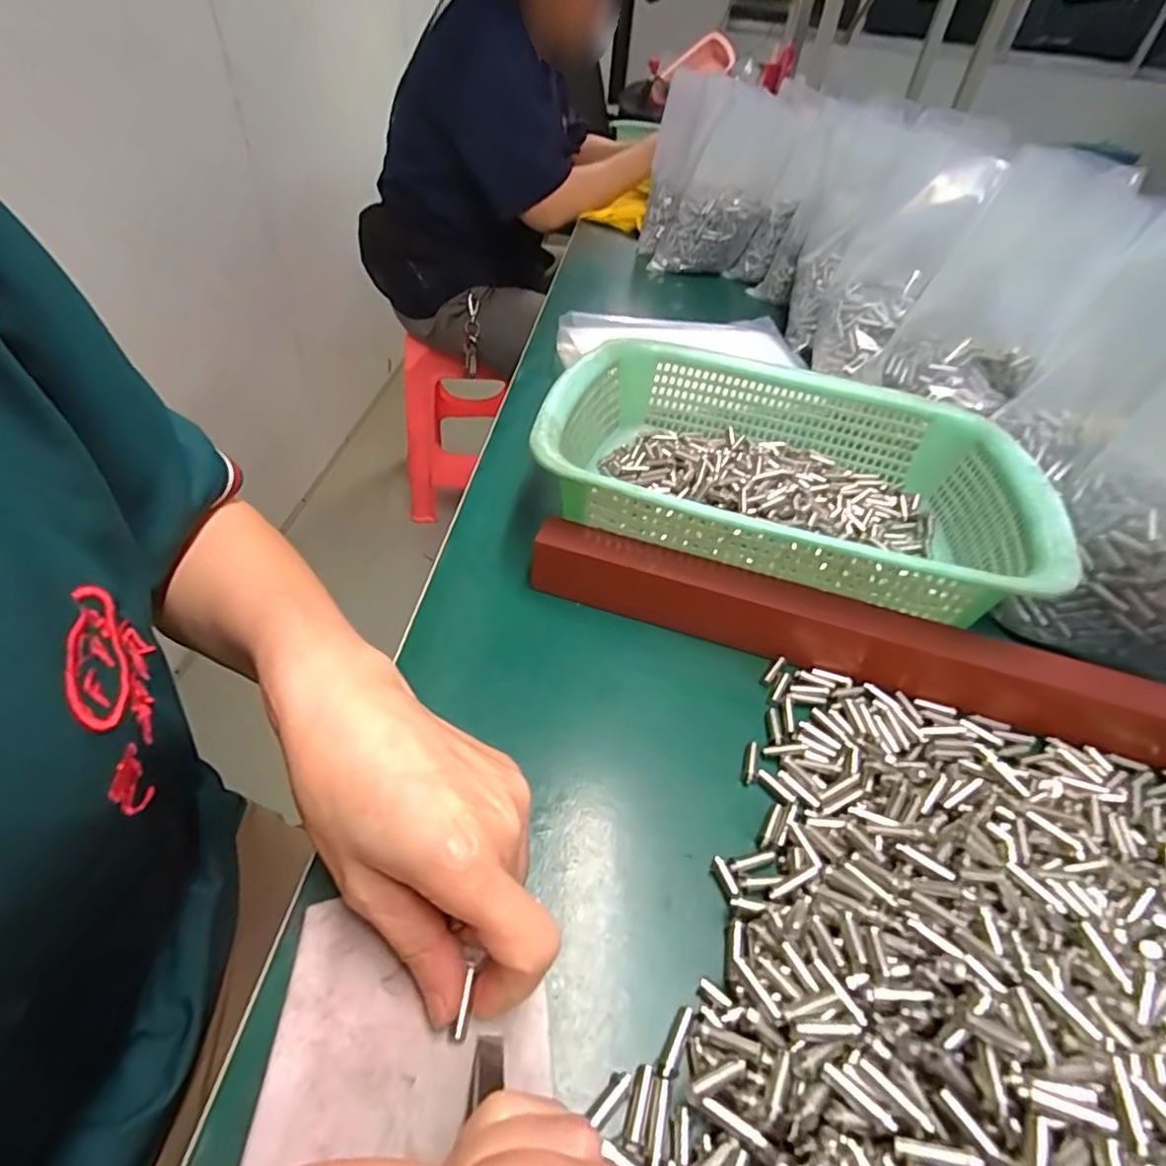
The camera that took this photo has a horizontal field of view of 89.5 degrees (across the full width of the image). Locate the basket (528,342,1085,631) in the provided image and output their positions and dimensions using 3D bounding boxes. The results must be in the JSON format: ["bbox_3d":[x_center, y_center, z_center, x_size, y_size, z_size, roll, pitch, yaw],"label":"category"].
[{"bbox_3d":[0.129,-0.073,0.389,0.284,0.072,0.218,13,44,7],"label":"basket"}]

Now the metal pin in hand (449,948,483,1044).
[{"bbox_3d":[-0.040,0.137,0.193,0.005,0.006,0.024,6,62,-1],"label":"metal pin in hand"}]

